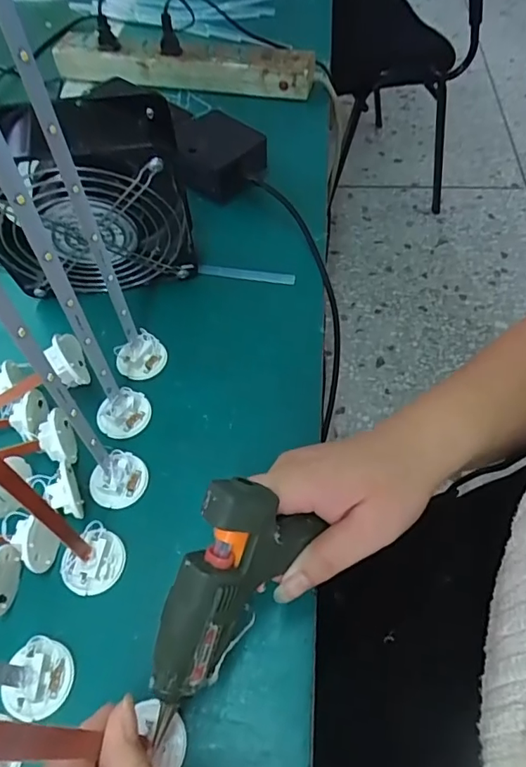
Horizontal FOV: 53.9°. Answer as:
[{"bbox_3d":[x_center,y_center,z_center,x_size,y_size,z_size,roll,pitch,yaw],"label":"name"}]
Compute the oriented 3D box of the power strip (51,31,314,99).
[{"bbox_3d":[-0.097,-0.374,0.613,0.313,0.050,0.044,5,58,5],"label":"power strip"}]

